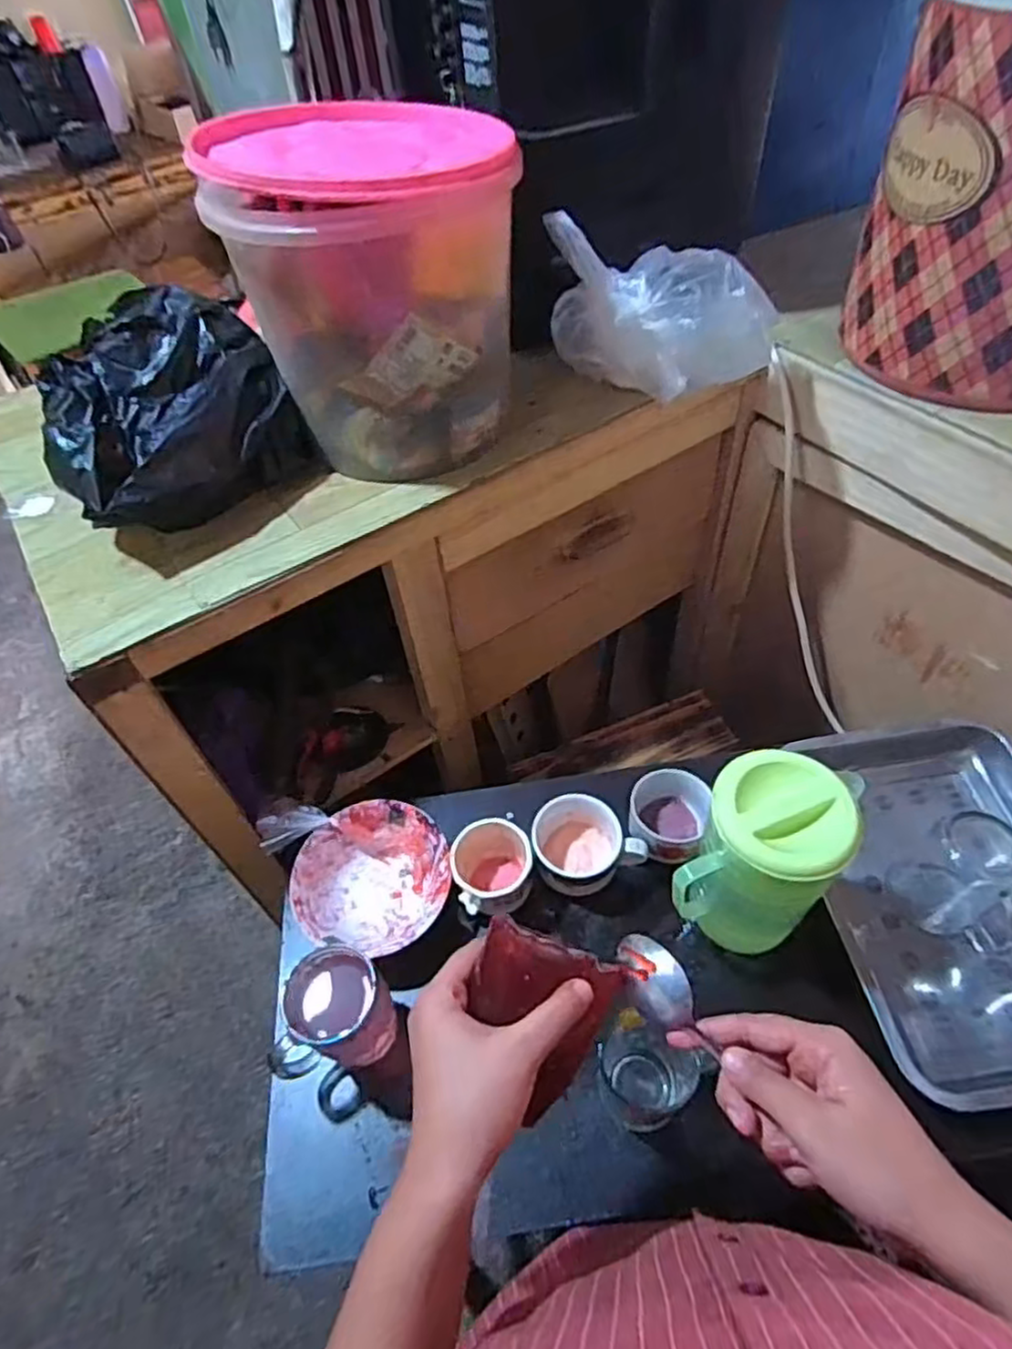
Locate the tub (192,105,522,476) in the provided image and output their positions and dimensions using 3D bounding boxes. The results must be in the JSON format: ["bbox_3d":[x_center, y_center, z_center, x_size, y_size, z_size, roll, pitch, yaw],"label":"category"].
[{"bbox_3d":[-0.116,-0.376,0.665,0.233,0.240,0.282,-10,52,-2],"label":"tub"}]

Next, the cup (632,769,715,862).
[{"bbox_3d":[0.164,0.145,0.717,0.080,0.066,0.087,-3,52,4],"label":"cup"}]

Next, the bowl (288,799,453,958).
[{"bbox_3d":[-0.128,0.207,0.704,0.150,0.053,0.147,-3,52,4],"label":"bowl"}]

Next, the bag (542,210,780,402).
[{"bbox_3d":[0.153,-0.357,0.693,0.215,0.127,0.108,10,54,13],"label":"bag"}]

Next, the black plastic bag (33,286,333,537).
[{"bbox_3d":[-0.313,-0.236,0.660,0.212,0.142,0.203,-35,57,-20],"label":"black plastic bag"}]

